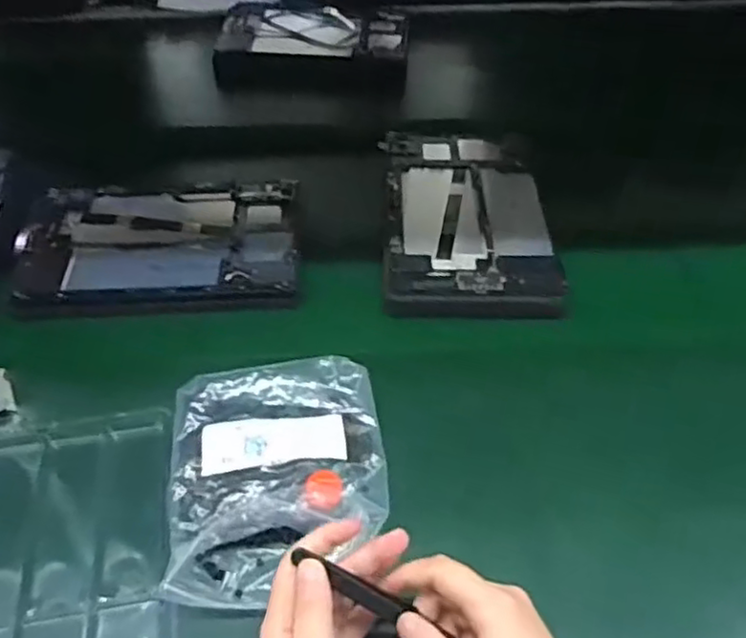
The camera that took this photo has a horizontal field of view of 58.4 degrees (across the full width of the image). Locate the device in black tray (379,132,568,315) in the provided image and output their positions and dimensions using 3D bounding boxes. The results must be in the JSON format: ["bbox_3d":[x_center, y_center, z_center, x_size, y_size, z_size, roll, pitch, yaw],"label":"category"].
[{"bbox_3d":[0.086,-0.103,0.627,0.149,0.022,0.245,-2,50,2],"label":"device in black tray"}]

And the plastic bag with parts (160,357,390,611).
[{"bbox_3d":[-0.064,0.098,0.447,0.139,0.025,0.164,-5,48,-6],"label":"plastic bag with parts"}]

